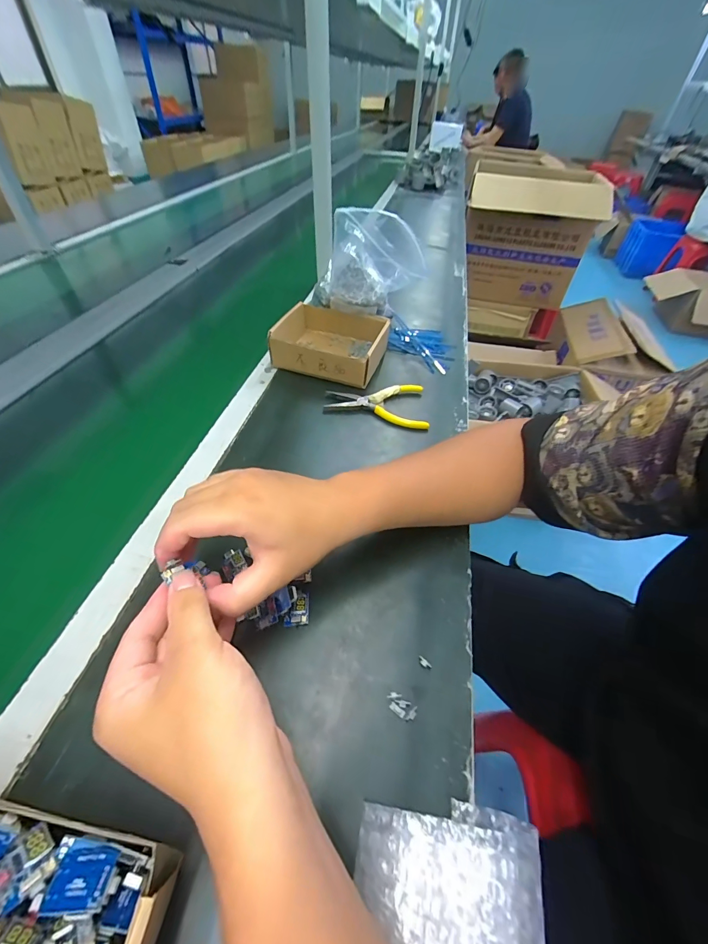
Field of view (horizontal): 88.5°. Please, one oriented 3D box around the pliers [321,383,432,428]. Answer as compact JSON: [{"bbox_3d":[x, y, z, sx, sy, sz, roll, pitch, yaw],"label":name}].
[{"bbox_3d":[0.032,-0.099,0.529,0.142,0.015,0.089,2,47,-2],"label":"pliers"}]

